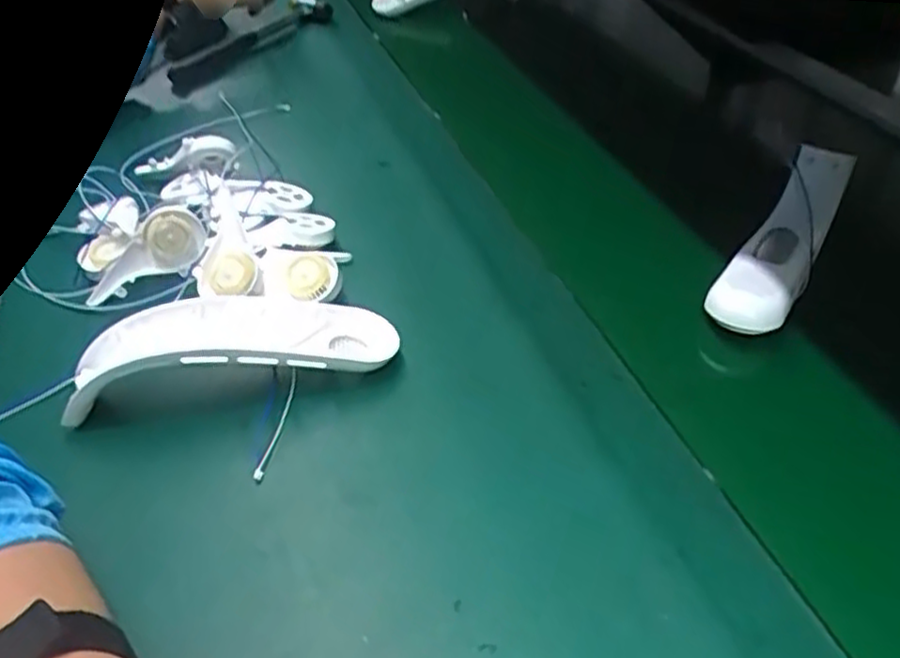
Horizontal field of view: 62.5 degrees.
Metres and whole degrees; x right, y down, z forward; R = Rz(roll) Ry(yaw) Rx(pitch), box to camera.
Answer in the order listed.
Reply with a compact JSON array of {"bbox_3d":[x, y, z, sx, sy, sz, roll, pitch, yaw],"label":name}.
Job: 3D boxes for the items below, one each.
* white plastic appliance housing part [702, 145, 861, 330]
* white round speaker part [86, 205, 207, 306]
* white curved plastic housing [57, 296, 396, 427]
[{"bbox_3d":[0.234,-0.065,0.521,0.047,0.065,0.176,23,48,28],"label":"white plastic appliance housing part"},{"bbox_3d":[-0.222,-0.049,0.550,0.045,0.013,0.093,37,86,-6],"label":"white round speaker part"},{"bbox_3d":[-0.135,0.015,0.468,0.199,0.053,0.069,-10,41,-5],"label":"white curved plastic housing"}]

